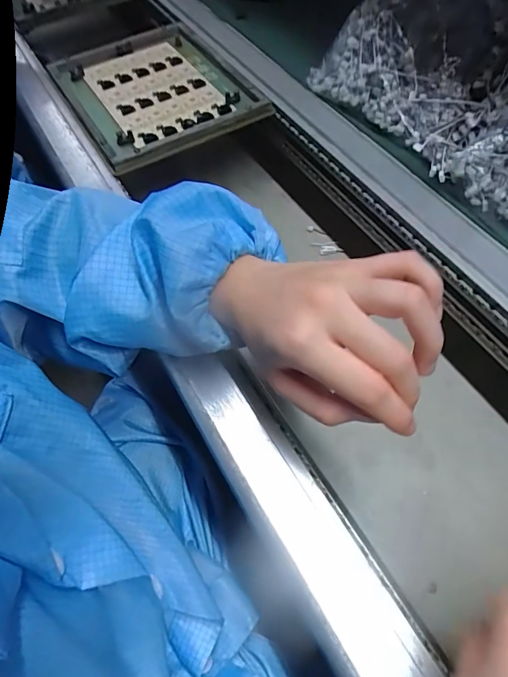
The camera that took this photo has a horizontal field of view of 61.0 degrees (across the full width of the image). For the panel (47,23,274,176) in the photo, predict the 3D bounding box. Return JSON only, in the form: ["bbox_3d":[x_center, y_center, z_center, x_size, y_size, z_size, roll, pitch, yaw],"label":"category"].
[{"bbox_3d":[-0.127,-0.312,0.546,0.201,0.028,0.244,-29,61,-14],"label":"panel"}]

